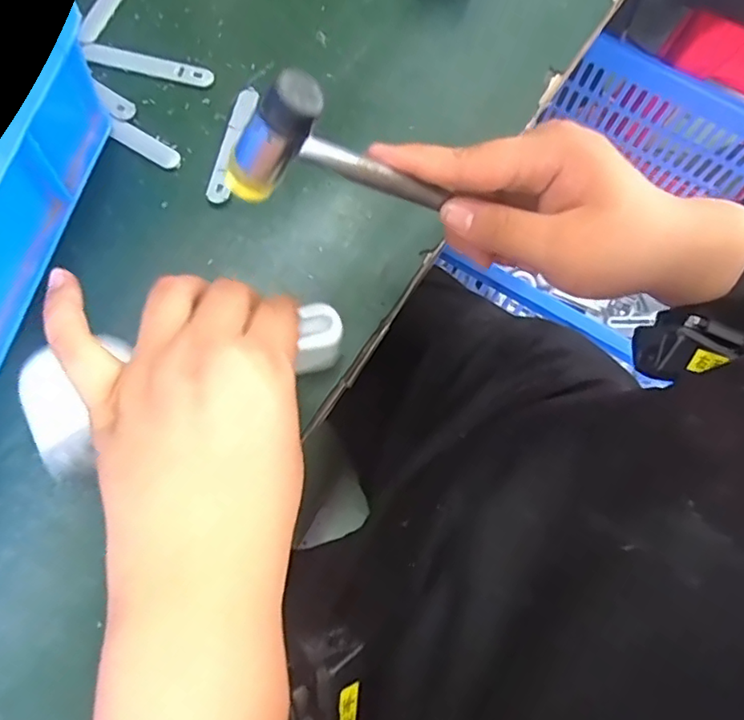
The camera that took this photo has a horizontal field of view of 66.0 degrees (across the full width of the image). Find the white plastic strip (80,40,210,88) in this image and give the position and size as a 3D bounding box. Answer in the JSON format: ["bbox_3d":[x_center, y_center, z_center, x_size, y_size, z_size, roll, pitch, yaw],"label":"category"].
[{"bbox_3d":[-0.159,-0.211,0.408,0.094,0.005,0.017,14,71,1],"label":"white plastic strip"}]

